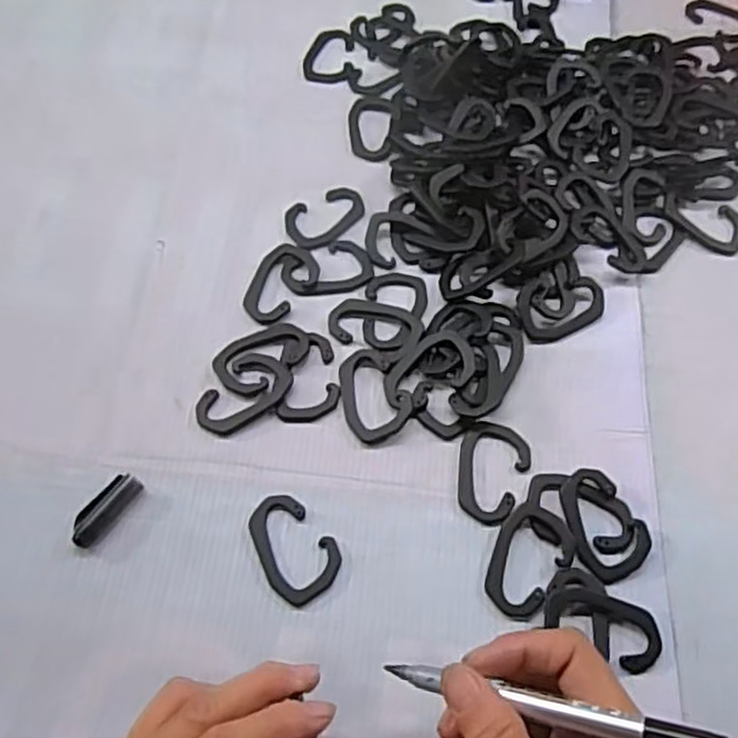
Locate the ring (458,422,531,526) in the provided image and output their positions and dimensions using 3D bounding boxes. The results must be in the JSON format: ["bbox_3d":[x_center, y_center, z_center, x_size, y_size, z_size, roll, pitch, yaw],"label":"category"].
[{"bbox_3d":[0.062,0.052,0.364,0.034,0.004,0.052,18,61,9],"label":"ring"}]

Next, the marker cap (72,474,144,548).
[{"bbox_3d":[-0.129,0.069,0.351,0.013,0.008,0.040,32,64,16],"label":"marker cap"}]

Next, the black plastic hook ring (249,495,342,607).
[{"bbox_3d":[-0.038,0.086,0.345,0.051,0.004,0.035,41,67,20],"label":"black plastic hook ring"}]

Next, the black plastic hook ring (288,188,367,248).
[{"bbox_3d":[-0.028,-0.094,0.441,0.036,0.004,0.055,37,66,18],"label":"black plastic hook ring"}]

